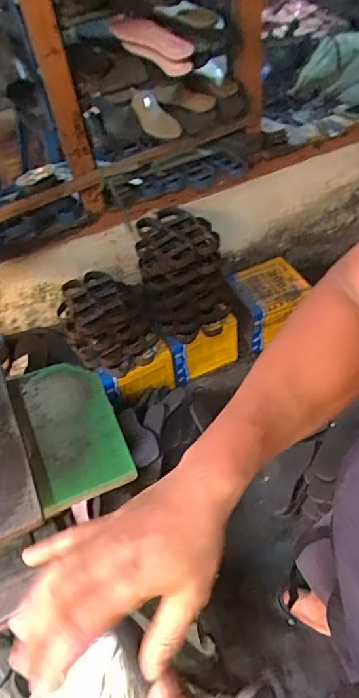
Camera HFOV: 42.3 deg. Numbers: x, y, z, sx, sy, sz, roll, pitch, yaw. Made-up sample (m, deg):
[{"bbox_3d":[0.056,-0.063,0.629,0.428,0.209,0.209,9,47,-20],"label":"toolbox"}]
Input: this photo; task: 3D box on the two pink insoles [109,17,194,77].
[{"bbox_3d":[-0.052,-0.758,1.164,0.046,0.085,0.310,25,27,27],"label":"two pink insoles"}]

